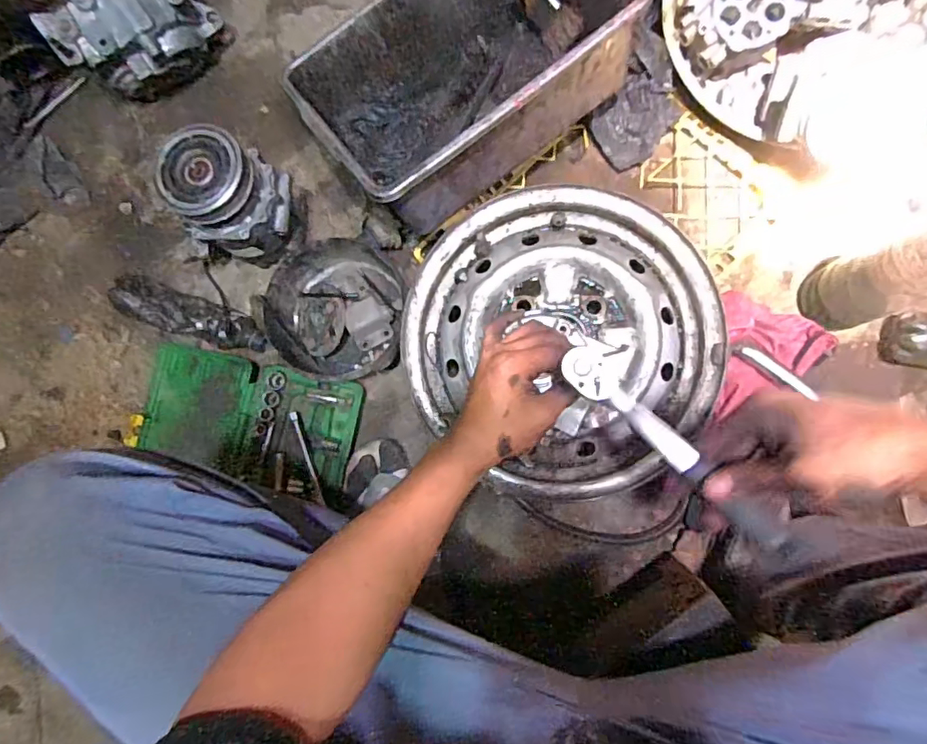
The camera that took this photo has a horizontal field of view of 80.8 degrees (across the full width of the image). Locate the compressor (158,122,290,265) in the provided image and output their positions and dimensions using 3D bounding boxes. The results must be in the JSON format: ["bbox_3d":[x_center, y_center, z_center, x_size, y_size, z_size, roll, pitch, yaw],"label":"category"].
[{"bbox_3d":[-0.299,-0.223,0.730,0.131,0.176,0.129,15,85,7],"label":"compressor"}]

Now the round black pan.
[{"bbox_3d":[-0.177,-0.090,0.770,0.180,0.083,0.197,-1,84,6],"label":"round black pan"}]

